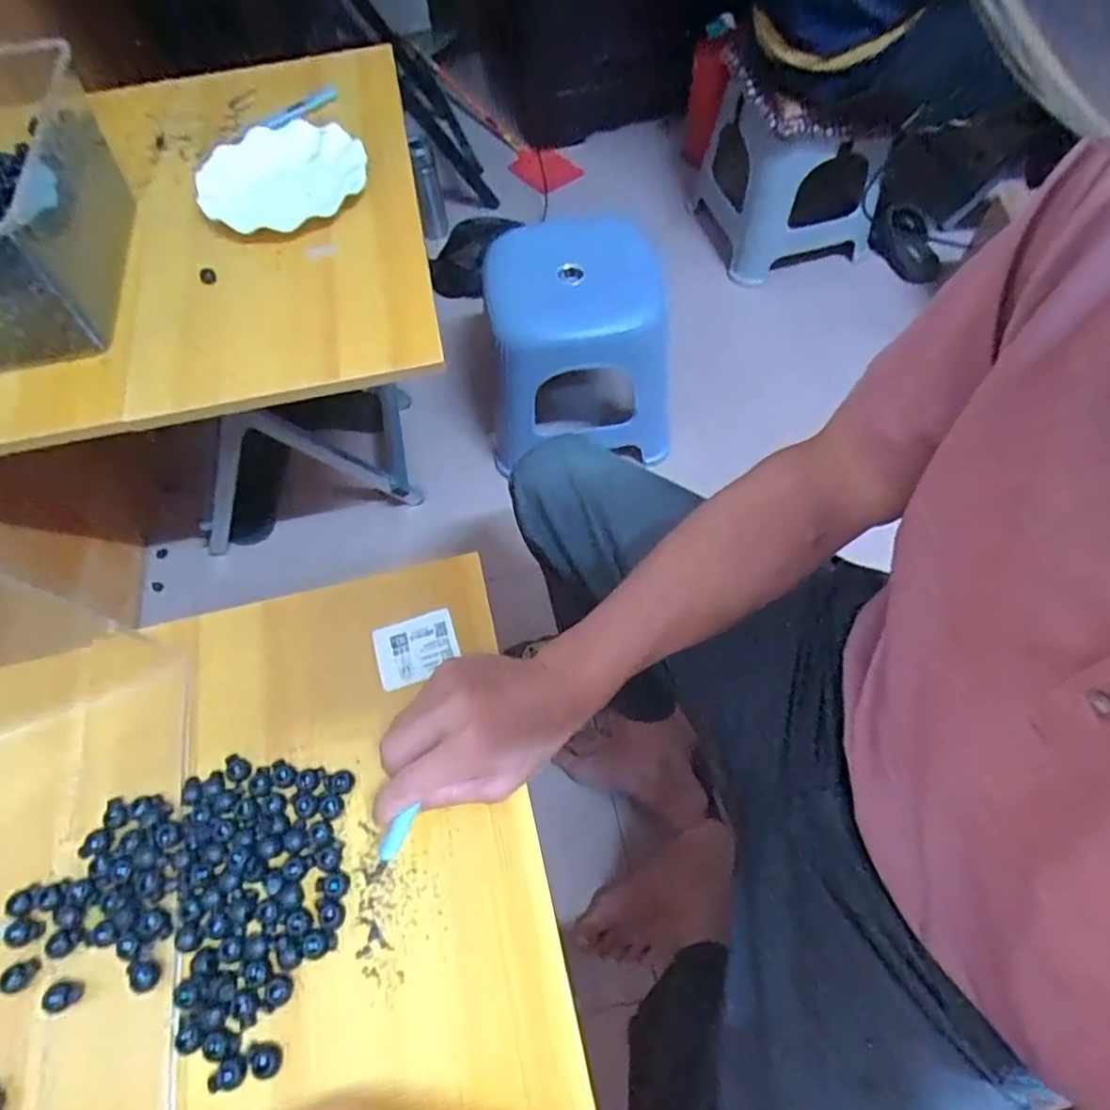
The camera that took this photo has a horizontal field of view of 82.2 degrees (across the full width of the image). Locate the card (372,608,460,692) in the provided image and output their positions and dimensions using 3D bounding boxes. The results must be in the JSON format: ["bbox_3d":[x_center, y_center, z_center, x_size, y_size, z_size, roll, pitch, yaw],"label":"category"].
[{"bbox_3d":[-0.102,0.068,0.468,0.058,0.004,0.048,-17,67,-9],"label":"card"}]

